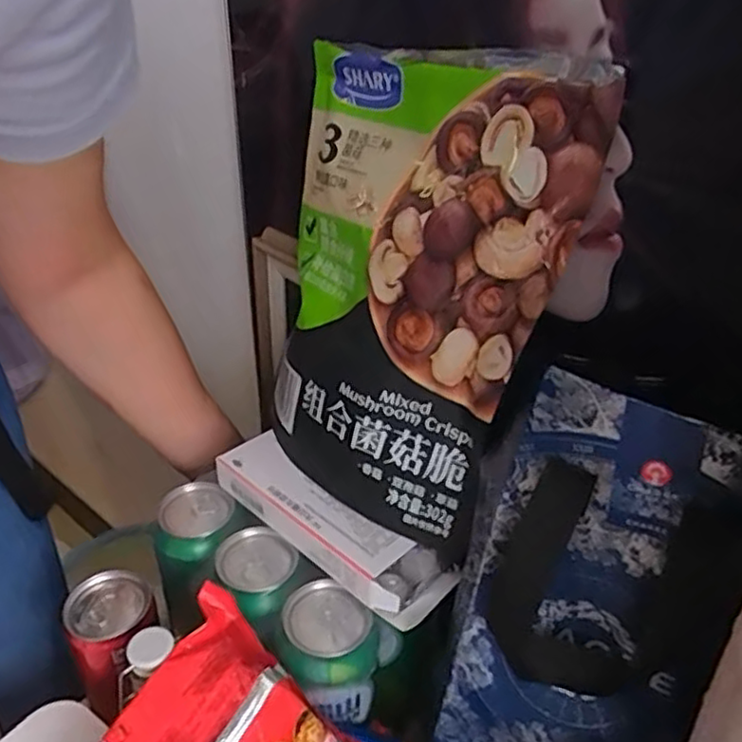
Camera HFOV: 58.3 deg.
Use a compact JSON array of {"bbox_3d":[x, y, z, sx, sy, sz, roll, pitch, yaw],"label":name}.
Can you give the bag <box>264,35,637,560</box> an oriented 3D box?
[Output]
[{"bbox_3d":[0.005,-0.049,0.424,0.220,0.274,0.033,30,20,34],"label":"bag"}]

